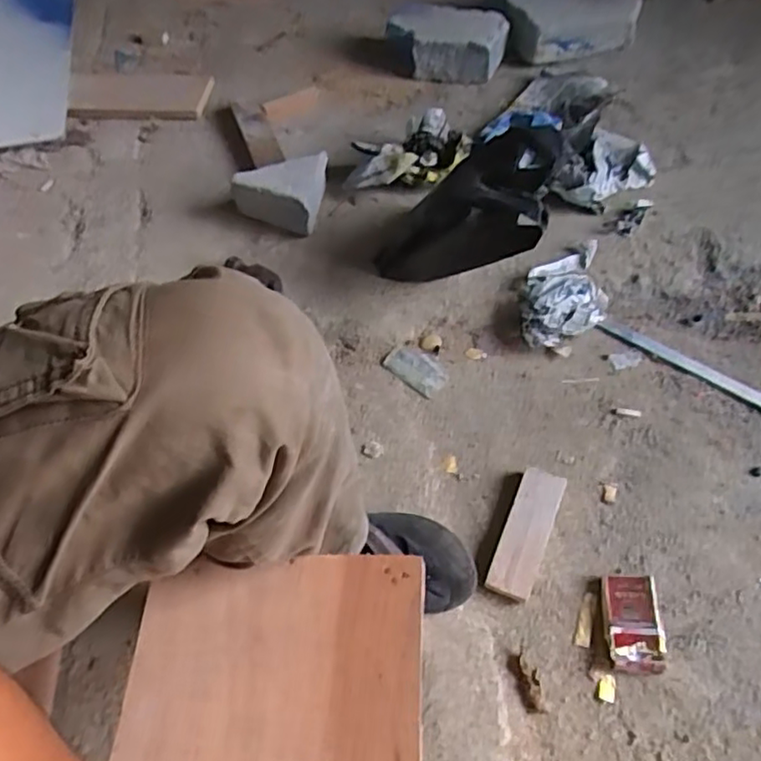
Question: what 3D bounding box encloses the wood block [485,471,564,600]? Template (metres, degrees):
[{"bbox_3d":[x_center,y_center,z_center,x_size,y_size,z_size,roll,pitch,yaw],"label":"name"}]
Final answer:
[{"bbox_3d":[0.168,0.177,0.753,0.051,0.023,0.154,19,59,17],"label":"wood block"}]

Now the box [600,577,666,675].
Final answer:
[{"bbox_3d":[0.271,0.260,0.697,0.056,0.020,0.098,1,55,5],"label":"box"}]

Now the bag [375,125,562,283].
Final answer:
[{"bbox_3d":[0.114,-0.231,0.878,0.272,0.100,0.149,-11,49,45],"label":"bag"}]

